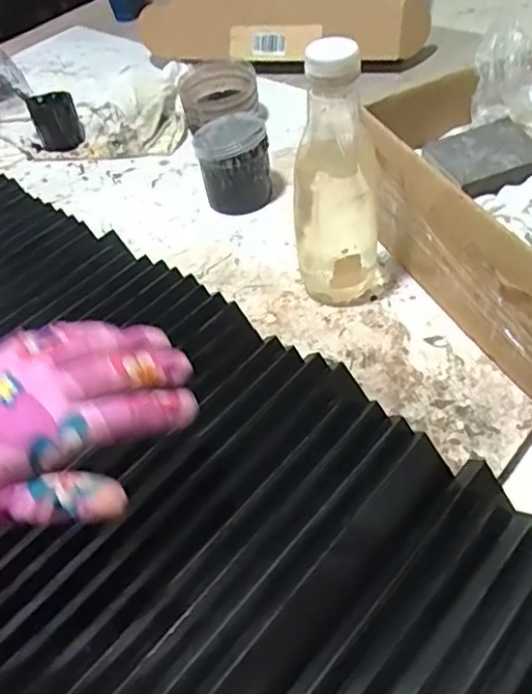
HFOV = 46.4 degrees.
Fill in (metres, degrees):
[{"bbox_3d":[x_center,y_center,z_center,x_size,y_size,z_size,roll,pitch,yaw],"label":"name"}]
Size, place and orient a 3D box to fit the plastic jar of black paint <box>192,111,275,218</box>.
[{"bbox_3d":[-0.037,-0.212,0.714,0.082,0.092,0.083,-11,48,-3],"label":"plastic jar of black paint"}]

